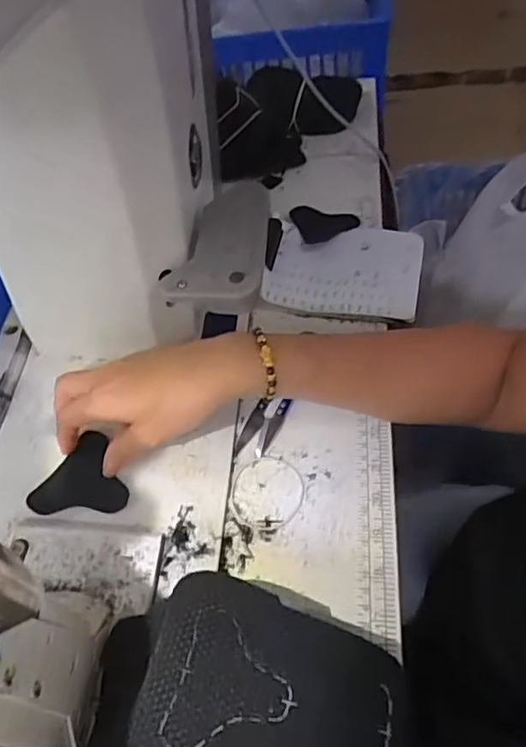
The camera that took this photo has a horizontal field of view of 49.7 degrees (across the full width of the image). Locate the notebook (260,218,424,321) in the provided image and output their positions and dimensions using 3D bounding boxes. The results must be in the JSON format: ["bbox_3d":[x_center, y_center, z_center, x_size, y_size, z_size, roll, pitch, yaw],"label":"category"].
[{"bbox_3d":[0.072,-0.096,0.507,0.132,0.012,0.100,8,61,14],"label":"notebook"}]

